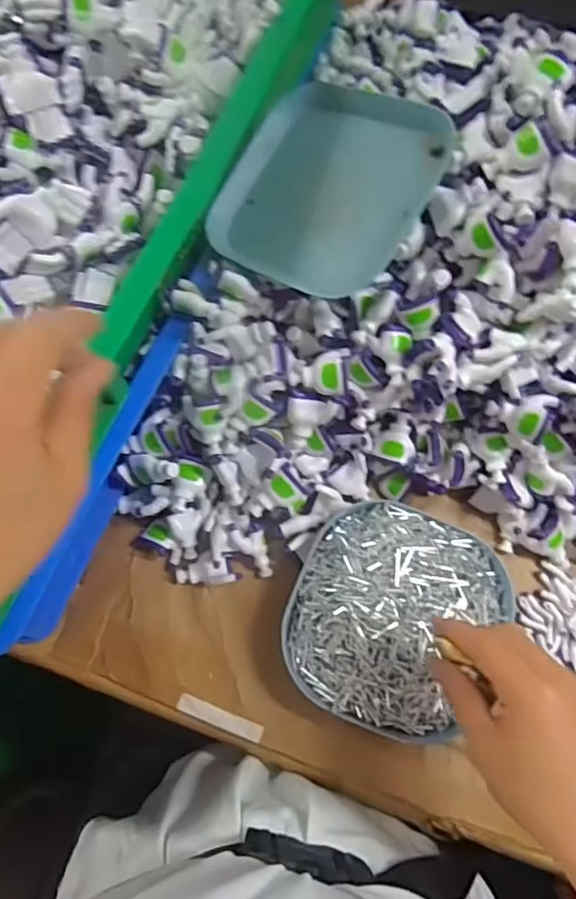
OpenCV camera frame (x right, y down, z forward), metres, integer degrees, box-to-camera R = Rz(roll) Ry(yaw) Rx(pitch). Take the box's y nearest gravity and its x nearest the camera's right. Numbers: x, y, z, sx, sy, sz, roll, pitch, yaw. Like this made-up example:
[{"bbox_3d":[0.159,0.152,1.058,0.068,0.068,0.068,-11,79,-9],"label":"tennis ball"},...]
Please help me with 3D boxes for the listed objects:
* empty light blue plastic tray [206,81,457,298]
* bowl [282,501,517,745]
[{"bbox_3d":[0.024,-0.170,0.383,0.135,0.014,0.137,30,88,25],"label":"empty light blue plastic tray"},{"bbox_3d":[0.070,0.110,0.394,0.133,0.038,0.139,0,76,-1],"label":"bowl"}]

